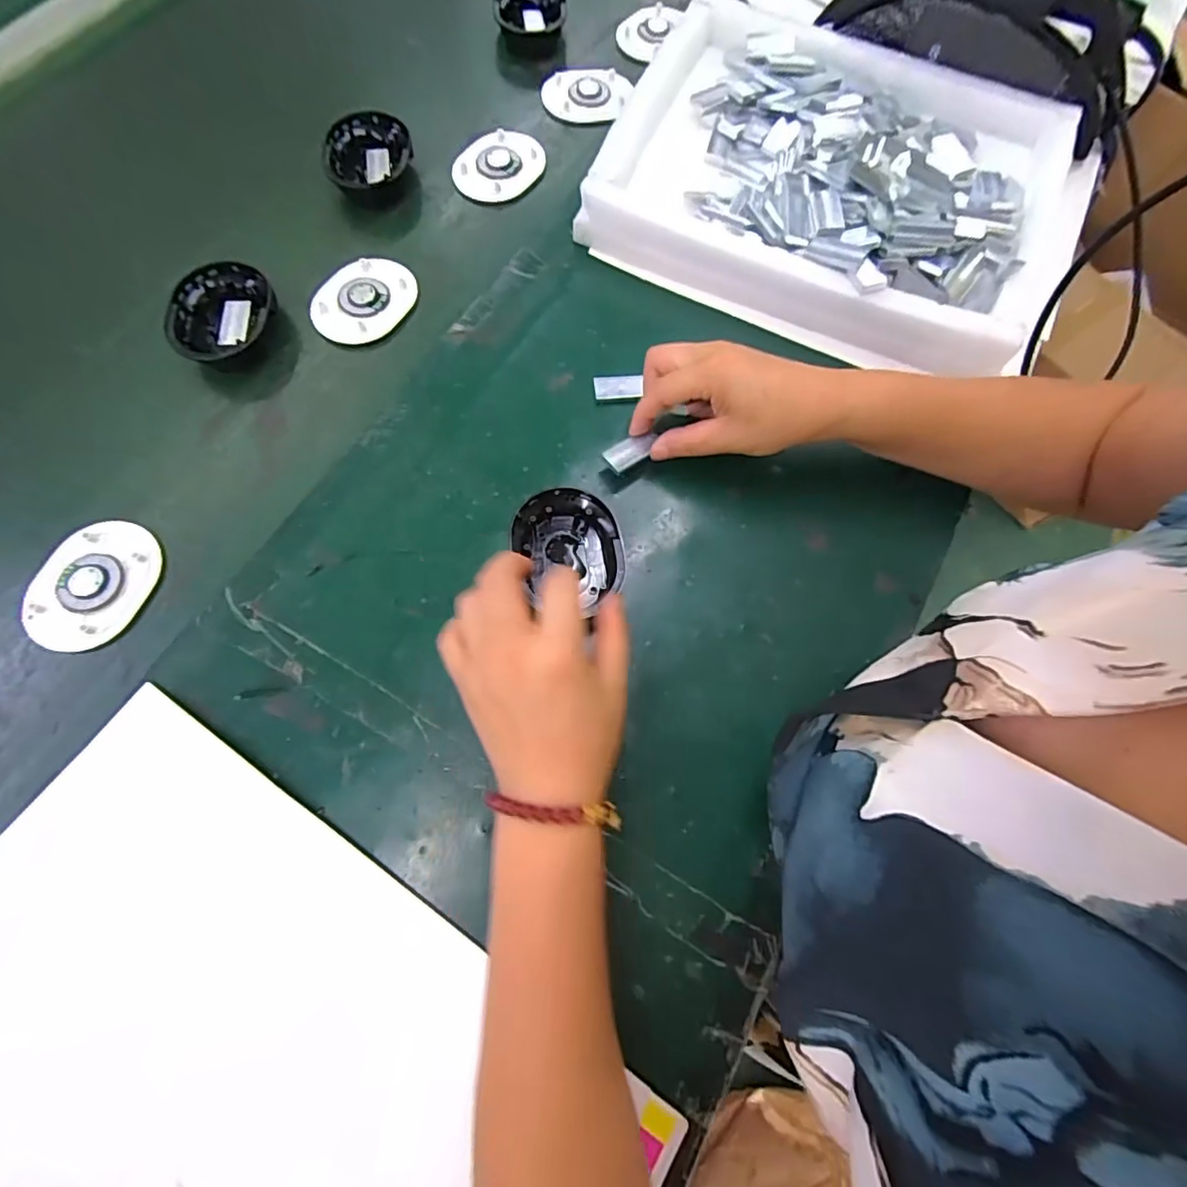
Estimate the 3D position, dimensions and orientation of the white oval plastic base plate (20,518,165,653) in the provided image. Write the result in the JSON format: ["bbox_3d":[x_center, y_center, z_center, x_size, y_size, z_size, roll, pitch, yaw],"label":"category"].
[{"bbox_3d":[-0.329,-0.006,0.360,0.063,0.010,0.089,21,73,4],"label":"white oval plastic base plate"}]

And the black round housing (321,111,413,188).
[{"bbox_3d":[-0.195,-0.379,0.478,0.070,0.026,0.083,-2,72,-3],"label":"black round housing"}]

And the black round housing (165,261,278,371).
[{"bbox_3d":[-0.282,-0.209,0.419,0.067,0.024,0.089,-9,73,-5],"label":"black round housing"}]

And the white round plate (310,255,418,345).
[{"bbox_3d":[-0.183,-0.237,0.439,0.067,0.007,0.086,35,74,8],"label":"white round plate"}]

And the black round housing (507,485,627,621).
[{"bbox_3d":[-0.017,-0.031,0.368,0.074,0.022,0.076,6,72,0],"label":"black round housing"}]

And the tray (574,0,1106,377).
[{"bbox_3d":[0.218,-0.350,0.468,0.401,0.053,0.296,25,73,6],"label":"tray"}]

